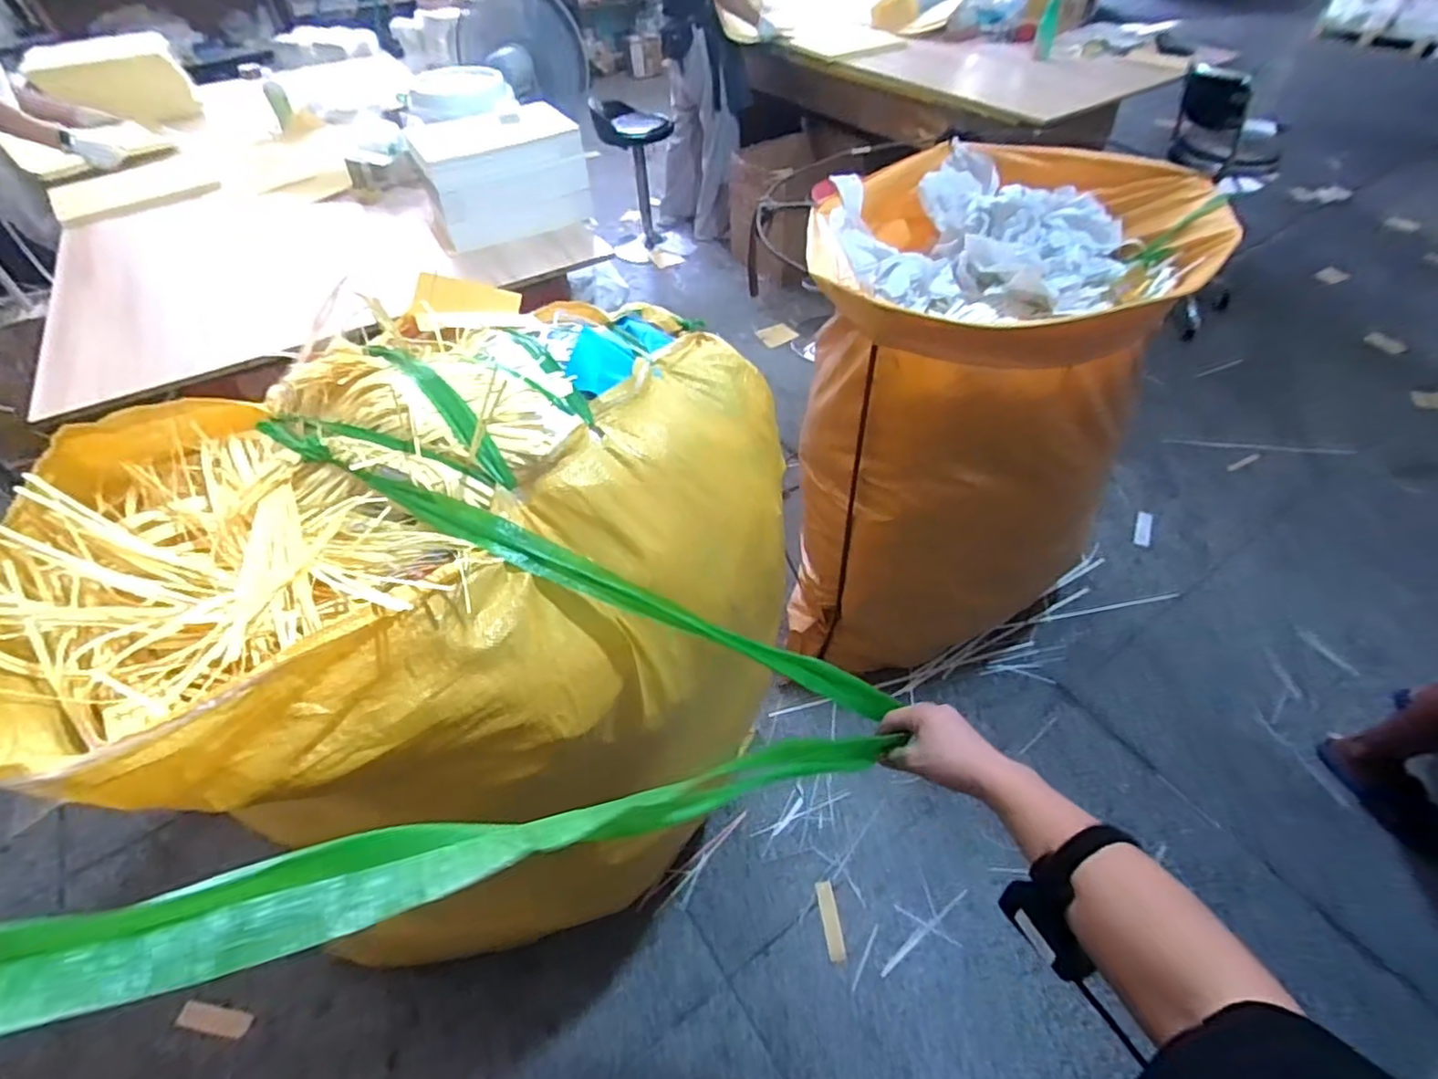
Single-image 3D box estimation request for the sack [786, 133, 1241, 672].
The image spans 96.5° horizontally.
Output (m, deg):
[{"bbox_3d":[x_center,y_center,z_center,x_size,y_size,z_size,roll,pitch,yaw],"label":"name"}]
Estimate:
[{"bbox_3d":[0.602,-0.300,1.627,0.797,1.016,0.808,1,50,3],"label":"sack"}]

